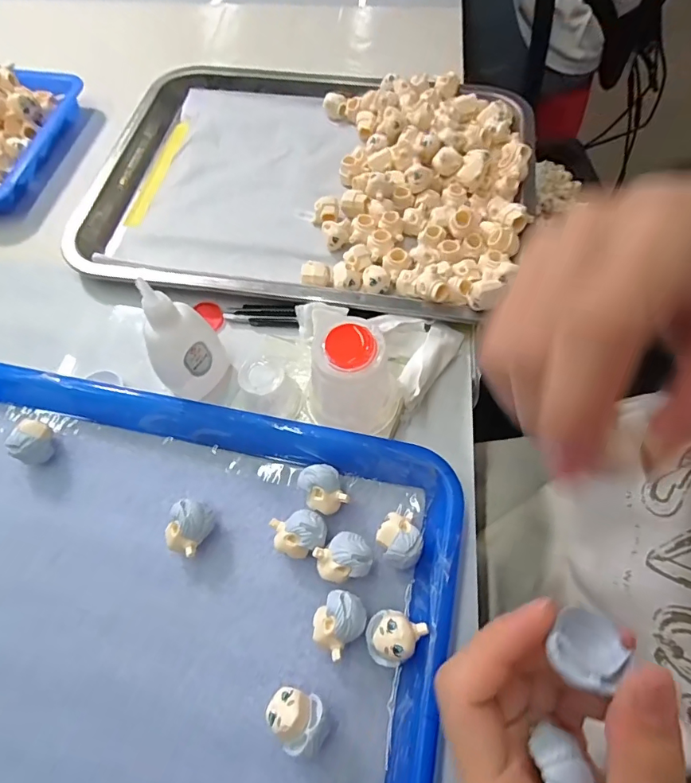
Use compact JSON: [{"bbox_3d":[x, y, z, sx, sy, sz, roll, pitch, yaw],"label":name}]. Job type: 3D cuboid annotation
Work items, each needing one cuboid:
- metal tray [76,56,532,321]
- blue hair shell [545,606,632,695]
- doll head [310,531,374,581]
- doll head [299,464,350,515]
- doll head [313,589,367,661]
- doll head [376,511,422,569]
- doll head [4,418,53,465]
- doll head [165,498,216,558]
[{"bbox_3d":[-0.037,-0.185,0.385,0.358,0.036,0.261,9,64,5],"label":"metal tray"},{"bbox_3d":[0.076,0.080,0.147,0.022,0.013,0.022,0,64,1],"label":"blue hair shell"},{"bbox_3d":[-0.001,0.088,0.244,0.026,0.022,0.023,-32,68,-14],"label":"doll head"},{"bbox_3d":[-0.012,0.056,0.261,0.021,0.022,0.026,-24,66,-10],"label":"doll head"},{"bbox_3d":[-0.003,0.113,0.230,0.022,0.024,0.027,40,71,18],"label":"doll head"},{"bbox_3d":[0.028,0.079,0.247,0.021,0.025,0.028,-13,64,-5],"label":"doll head"},{"bbox_3d":[-0.184,0.032,0.278,0.020,0.023,0.023,28,68,14],"label":"doll head"},{"bbox_3d":[-0.084,0.075,0.255,0.021,0.024,0.027,15,65,8],"label":"doll head"}]

